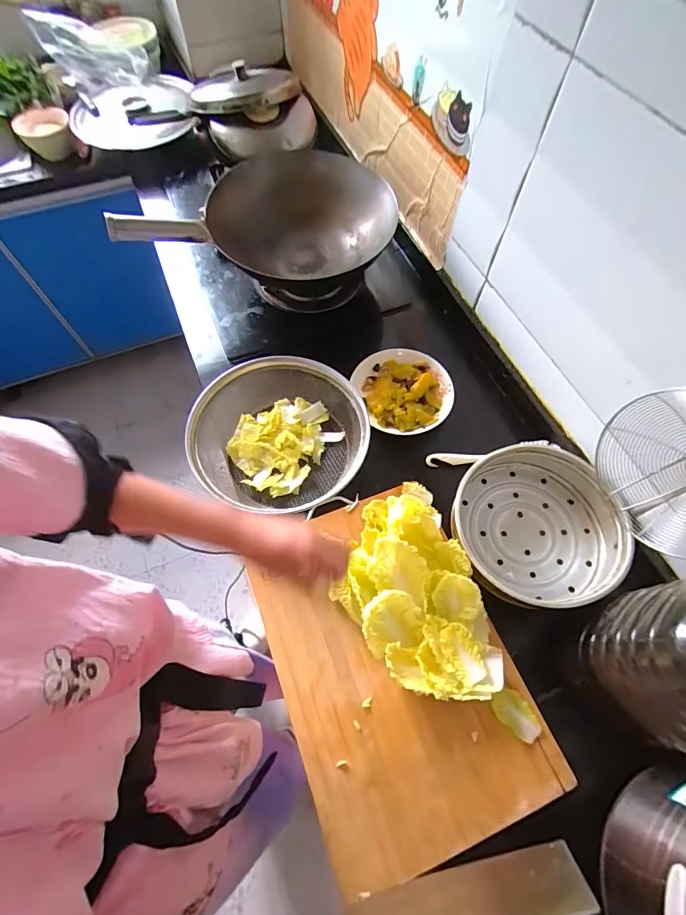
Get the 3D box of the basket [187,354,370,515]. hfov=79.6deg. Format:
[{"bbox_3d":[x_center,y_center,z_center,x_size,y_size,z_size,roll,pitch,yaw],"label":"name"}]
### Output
[{"bbox_3d":[-0.091,-0.046,0.658,0.257,0.083,0.230,13,65,6],"label":"basket"}]

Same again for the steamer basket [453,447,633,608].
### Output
[{"bbox_3d":[0.289,0.096,0.609,0.242,0.092,0.226,0,64,0],"label":"steamer basket"}]

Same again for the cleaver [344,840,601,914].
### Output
[{"bbox_3d":[0.046,0.386,0.343,0.307,0.100,0.014,-19,66,2],"label":"cleaver"}]

